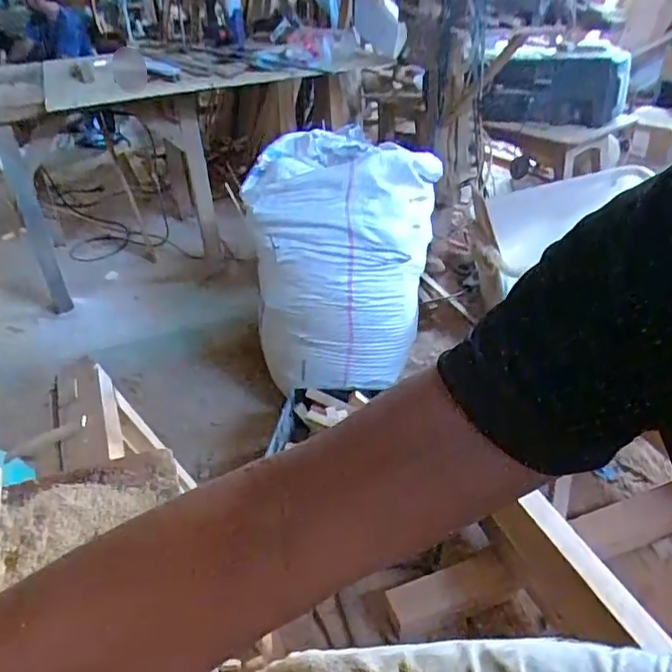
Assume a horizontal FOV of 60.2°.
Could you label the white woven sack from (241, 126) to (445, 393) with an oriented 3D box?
[{"bbox_3d":[0.026,-0.195,1.596,0.457,0.620,0.370,3,35,6],"label":"white woven sack"}]

